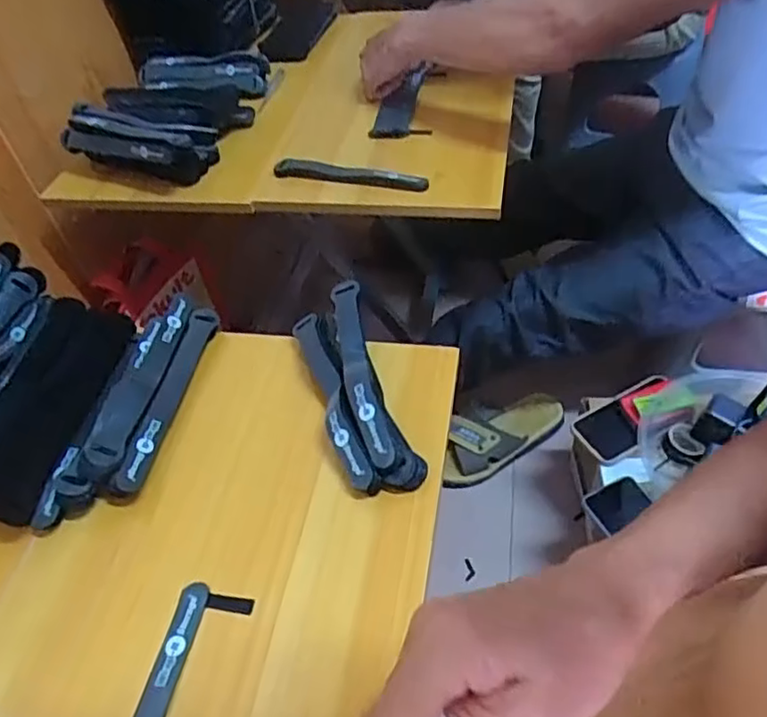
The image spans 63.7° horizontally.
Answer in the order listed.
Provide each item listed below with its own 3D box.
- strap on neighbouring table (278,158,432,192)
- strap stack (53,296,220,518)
[{"bbox_3d":[-0.041,-0.221,0.744,0.192,0.023,0.021,11,51,15],"label":"strap on neighbouring table"},{"bbox_3d":[-0.210,0.032,0.530,0.070,0.045,0.208,4,49,9],"label":"strap stack"}]

